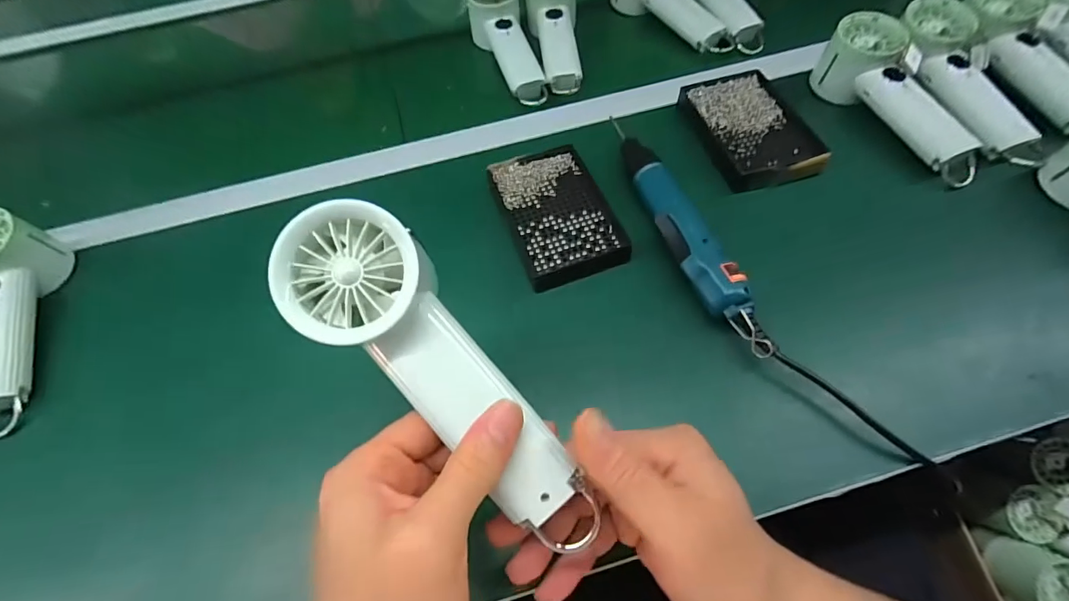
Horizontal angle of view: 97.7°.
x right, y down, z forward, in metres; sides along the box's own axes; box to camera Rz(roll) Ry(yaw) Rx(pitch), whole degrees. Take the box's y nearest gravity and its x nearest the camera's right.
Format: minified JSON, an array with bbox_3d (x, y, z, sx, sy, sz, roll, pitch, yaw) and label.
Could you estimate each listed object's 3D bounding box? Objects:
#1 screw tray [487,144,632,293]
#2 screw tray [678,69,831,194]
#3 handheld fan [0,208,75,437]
[{"bbox_3d":[0.020,-0.079,0.430,0.088,0.027,0.140,-18,59,-6],"label":"screw tray"},{"bbox_3d":[0.211,-0.170,0.461,0.099,0.018,0.141,-12,59,-2],"label":"screw tray"},{"bbox_3d":[-0.445,0.019,0.393,0.056,0.058,0.189,-15,73,-4],"label":"handheld fan"}]

